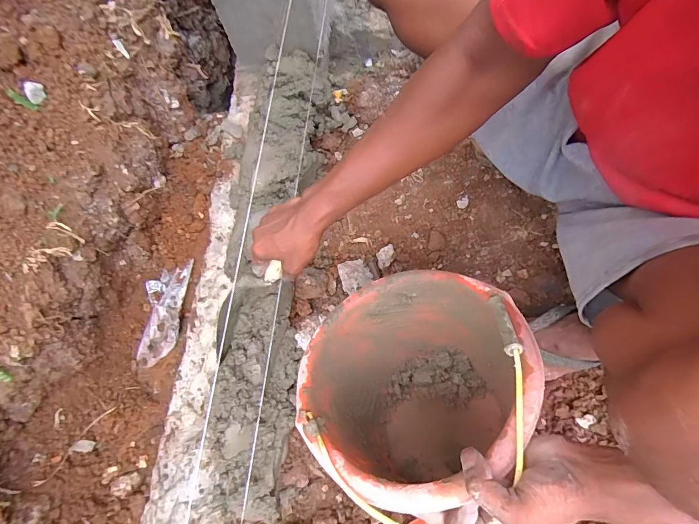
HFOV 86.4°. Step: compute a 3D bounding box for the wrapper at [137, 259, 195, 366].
[{"bbox_3d":[-0.332,0.090,0.662,0.067,0.018,0.183,3,74,5],"label":"wrapper"}]

